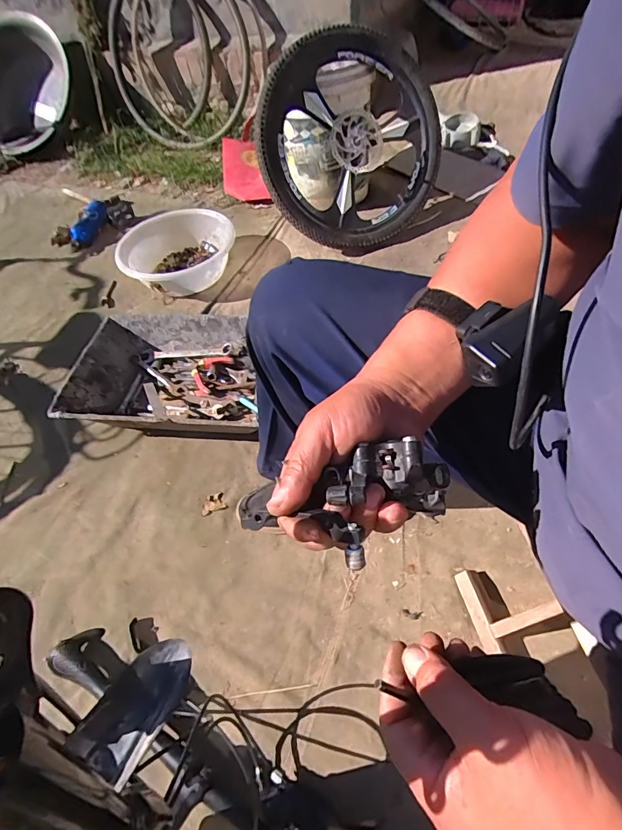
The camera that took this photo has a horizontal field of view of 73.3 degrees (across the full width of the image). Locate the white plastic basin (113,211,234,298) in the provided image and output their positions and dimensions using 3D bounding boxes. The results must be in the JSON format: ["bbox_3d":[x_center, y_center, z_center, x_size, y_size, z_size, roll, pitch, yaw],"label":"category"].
[{"bbox_3d":[-0.386,-0.478,1.229,0.313,0.120,0.285,-3,53,5],"label":"white plastic basin"}]

